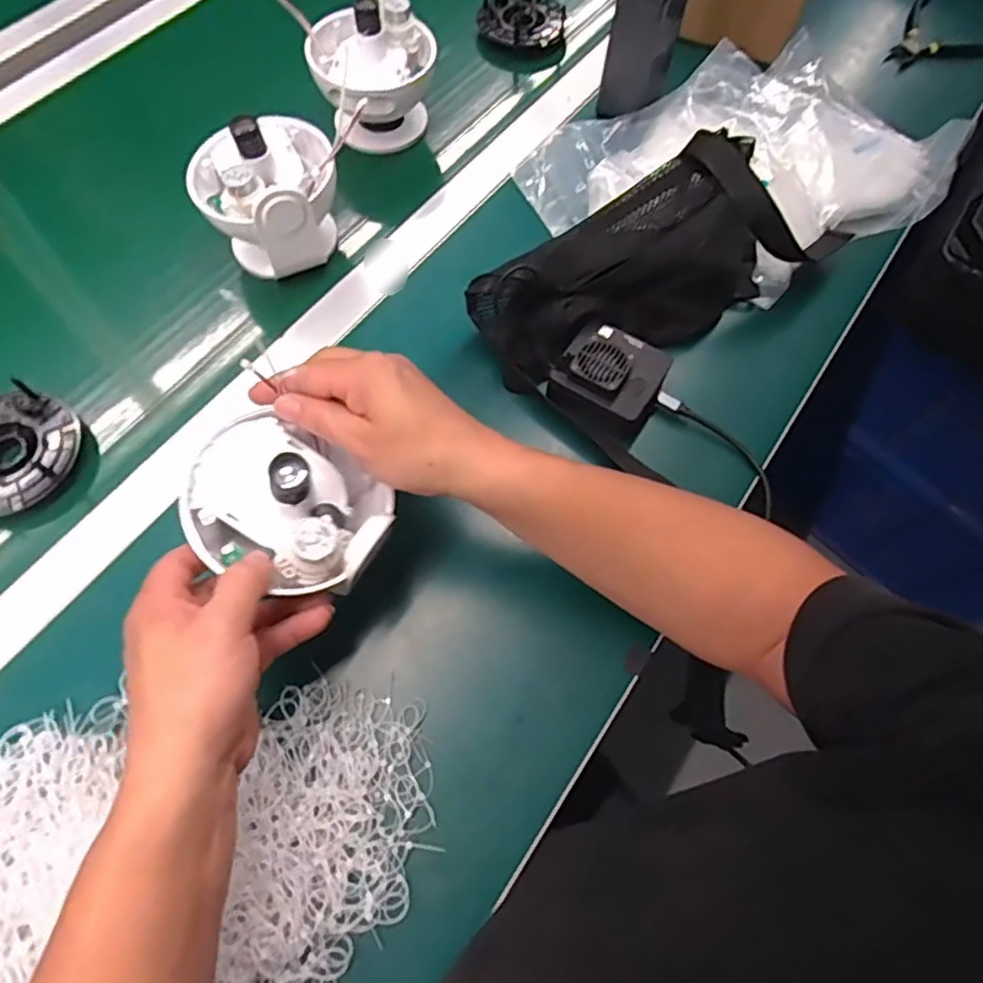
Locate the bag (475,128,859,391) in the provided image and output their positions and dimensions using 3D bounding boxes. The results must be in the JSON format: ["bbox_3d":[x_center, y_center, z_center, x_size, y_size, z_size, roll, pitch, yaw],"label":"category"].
[{"bbox_3d":[0.138,-0.198,0.523,0.323,0.090,0.128,-24,71,-12],"label":"bag"}]

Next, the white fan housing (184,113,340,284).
[{"bbox_3d":[-0.188,-0.251,0.535,0.112,0.100,0.112,-23,71,-12],"label":"white fan housing"}]

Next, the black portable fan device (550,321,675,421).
[{"bbox_3d":[0.096,-0.096,0.508,0.078,0.036,0.067,30,69,9],"label":"black portable fan device"}]

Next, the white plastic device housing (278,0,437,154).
[{"bbox_3d":[-0.123,-0.405,0.609,0.132,0.108,0.098,34,70,11],"label":"white plastic device housing"}]

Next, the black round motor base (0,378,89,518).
[{"bbox_3d":[-0.363,-0.030,0.479,0.095,0.026,0.098,1,68,-3],"label":"black round motor base"}]

